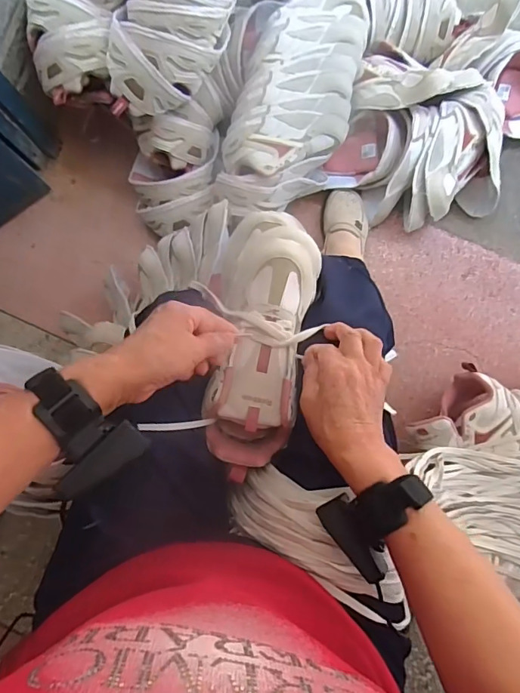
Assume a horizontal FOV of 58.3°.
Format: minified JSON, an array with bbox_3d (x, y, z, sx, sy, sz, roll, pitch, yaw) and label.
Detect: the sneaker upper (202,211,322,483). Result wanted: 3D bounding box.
[{"bbox_3d":[-0.001,-0.019,0.503,0.105,0.088,0.296,7,77,3],"label":"sneaker upper"}]

